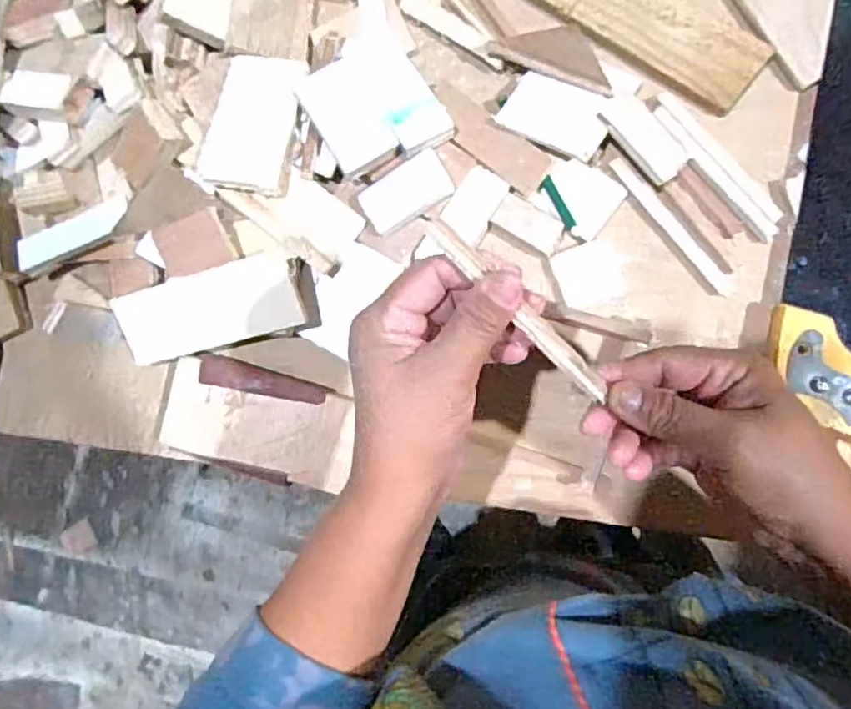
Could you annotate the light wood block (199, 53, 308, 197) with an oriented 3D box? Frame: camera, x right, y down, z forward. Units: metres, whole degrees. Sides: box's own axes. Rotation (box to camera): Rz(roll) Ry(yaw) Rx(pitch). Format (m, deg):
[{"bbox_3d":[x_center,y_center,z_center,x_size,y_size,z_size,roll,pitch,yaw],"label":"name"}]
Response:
[{"bbox_3d":[-0.128,-0.176,0.463,0.061,0.010,0.107,10,87,13],"label":"light wood block"}]

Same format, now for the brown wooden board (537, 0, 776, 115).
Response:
[{"bbox_3d":[0.144,-0.245,0.445,0.199,0.009,0.056,37,93,13],"label":"brown wooden board"}]

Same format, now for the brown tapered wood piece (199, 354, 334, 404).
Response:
[{"bbox_3d":[-0.123,0.019,0.469,0.098,0.022,0.021,10,86,9],"label":"brown tapered wood piece"}]

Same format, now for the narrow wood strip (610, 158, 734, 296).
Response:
[{"bbox_3d":[0.171,-0.090,0.433,0.014,0.006,0.117,-39,78,6],"label":"narrow wood strip"}]

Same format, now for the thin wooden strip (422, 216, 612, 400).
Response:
[{"bbox_3d":[0.044,-0.021,0.291,0.113,0.006,0.010,43,92,-10],"label":"thin wooden strip"}]

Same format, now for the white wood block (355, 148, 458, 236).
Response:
[{"bbox_3d":[-0.014,-0.117,0.451,0.065,0.008,0.036,-32,79,7],"label":"white wood block"}]

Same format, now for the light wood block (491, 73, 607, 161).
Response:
[{"bbox_3d":[0.092,-0.170,0.438,0.074,0.012,0.050,28,89,9],"label":"light wood block"}]

